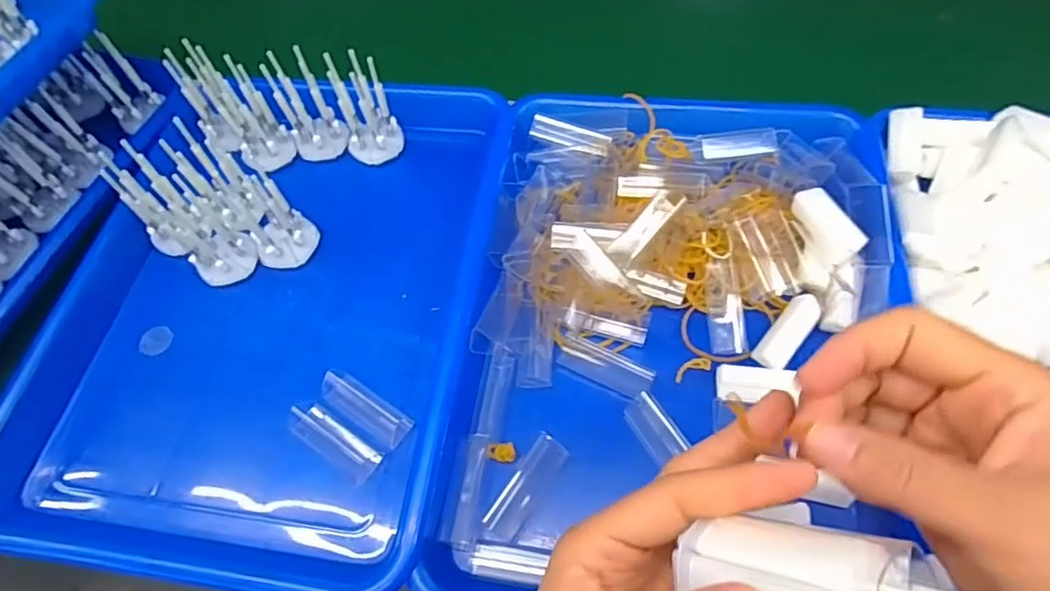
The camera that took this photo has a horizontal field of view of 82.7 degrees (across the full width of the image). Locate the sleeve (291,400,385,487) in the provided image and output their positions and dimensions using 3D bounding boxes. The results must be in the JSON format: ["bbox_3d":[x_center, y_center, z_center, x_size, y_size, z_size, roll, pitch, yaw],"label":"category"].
[{"bbox_3d":[-0.103,0.078,0.321,0.055,0.010,0.019,29,67,18],"label":"sleeve"}]

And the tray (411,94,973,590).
[{"bbox_3d":[0.089,0.014,0.346,0.235,0.048,0.325,6,61,7],"label":"tray"}]

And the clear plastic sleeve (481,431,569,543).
[{"bbox_3d":[0.001,0.100,0.312,0.017,0.015,0.055,29,67,18],"label":"clear plastic sleeve"}]

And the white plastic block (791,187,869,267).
[{"bbox_3d":[0.174,-0.040,0.345,0.017,0.019,0.046,-22,62,-8],"label":"white plastic block"}]

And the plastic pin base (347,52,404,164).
[{"bbox_3d":[-0.108,-0.123,0.402,0.036,0.076,0.031,-20,61,-7],"label":"plastic pin base"}]

